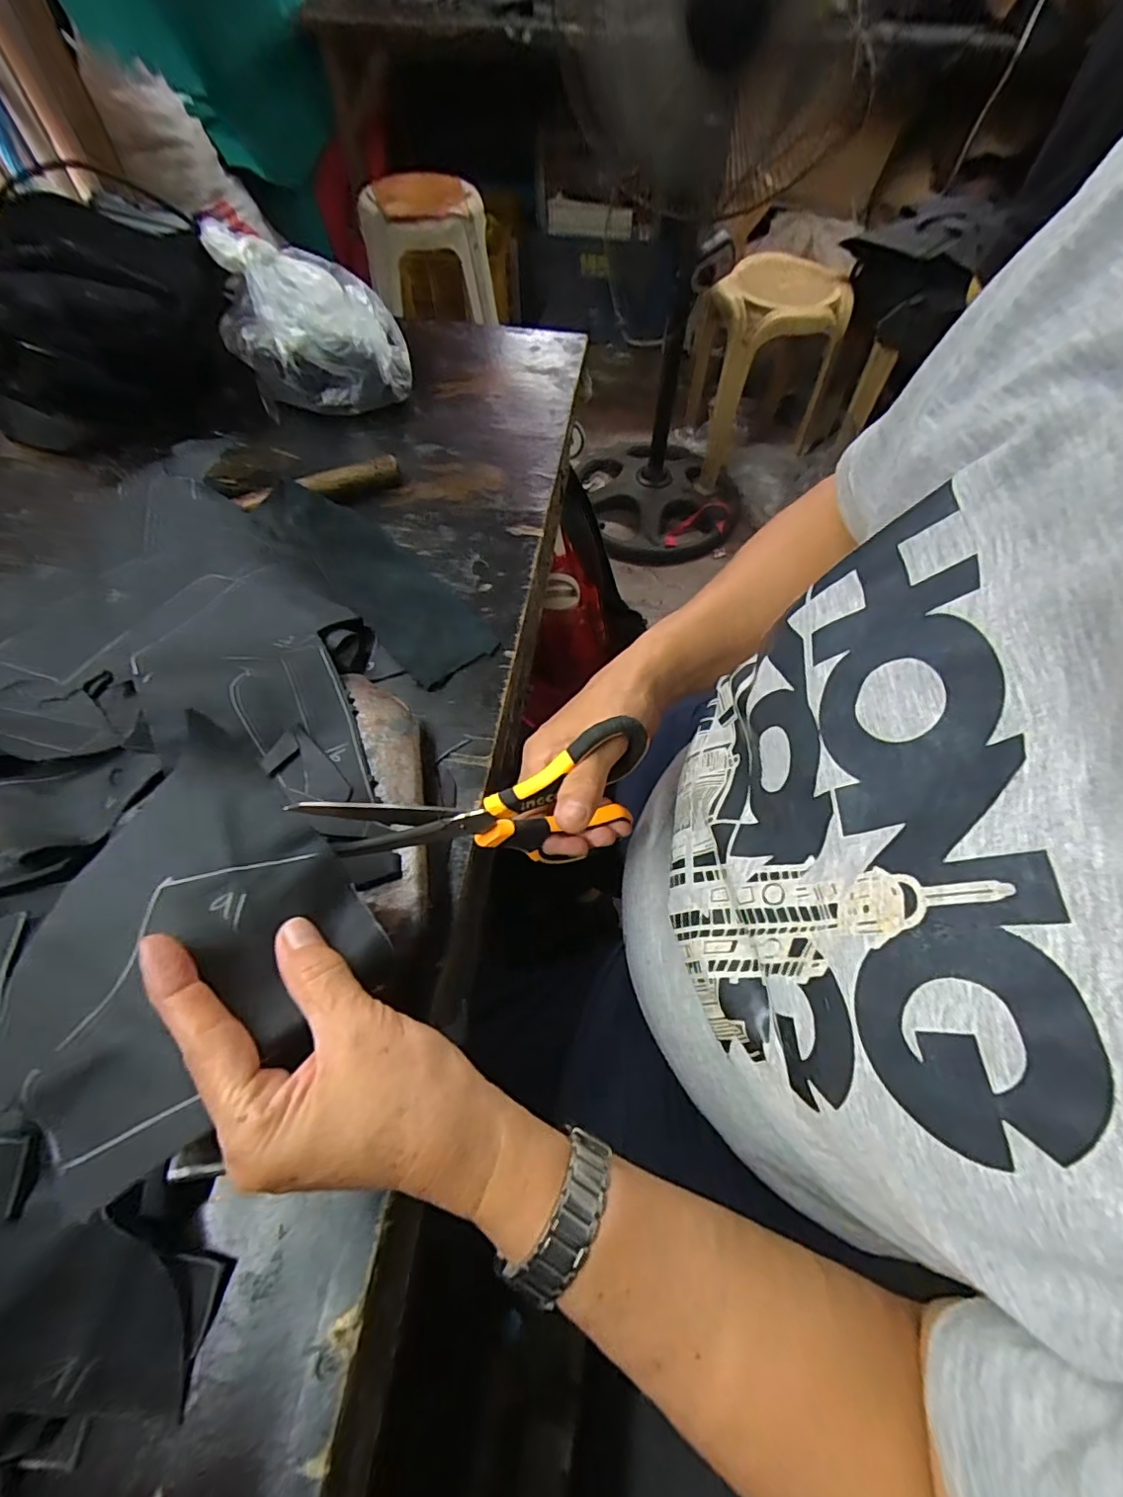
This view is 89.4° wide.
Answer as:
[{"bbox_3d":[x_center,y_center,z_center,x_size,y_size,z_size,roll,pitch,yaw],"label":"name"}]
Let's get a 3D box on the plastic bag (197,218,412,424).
[{"bbox_3d":[-0.235,-0.397,0.538,0.158,0.111,0.133,-13,61,-10],"label":"plastic bag"}]

